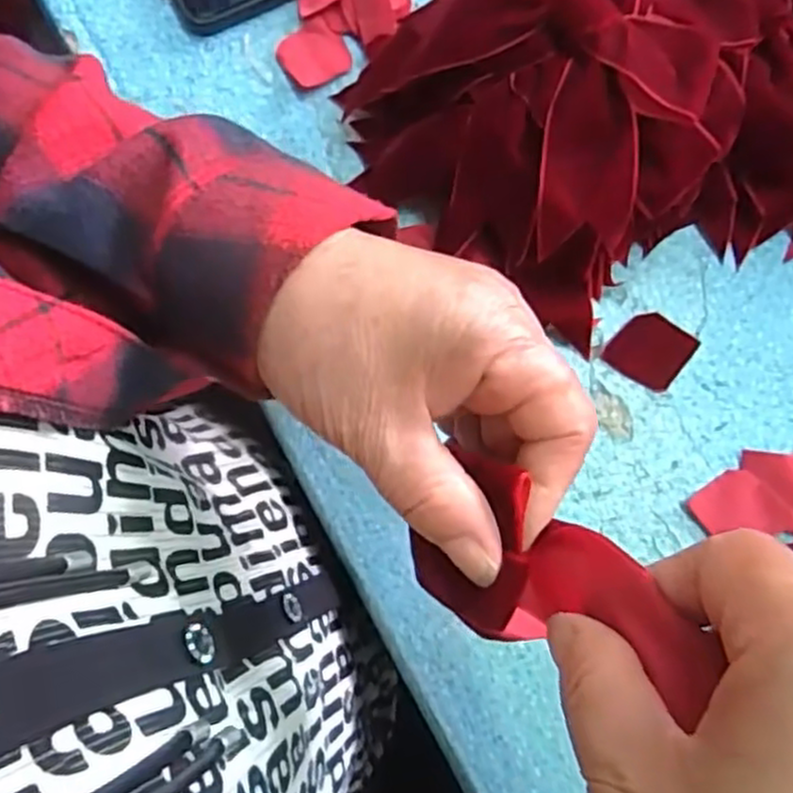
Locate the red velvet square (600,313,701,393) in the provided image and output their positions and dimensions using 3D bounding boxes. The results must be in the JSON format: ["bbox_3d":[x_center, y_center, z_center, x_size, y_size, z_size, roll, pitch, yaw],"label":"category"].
[{"bbox_3d":[0.122,-0.022,0.356,0.034,0.004,0.034,38,81,6],"label":"red velvet square"}]

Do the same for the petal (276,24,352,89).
[{"bbox_3d":[-0.042,-0.177,0.387,0.034,0.004,0.034,0,78,-2],"label":"petal"}]

